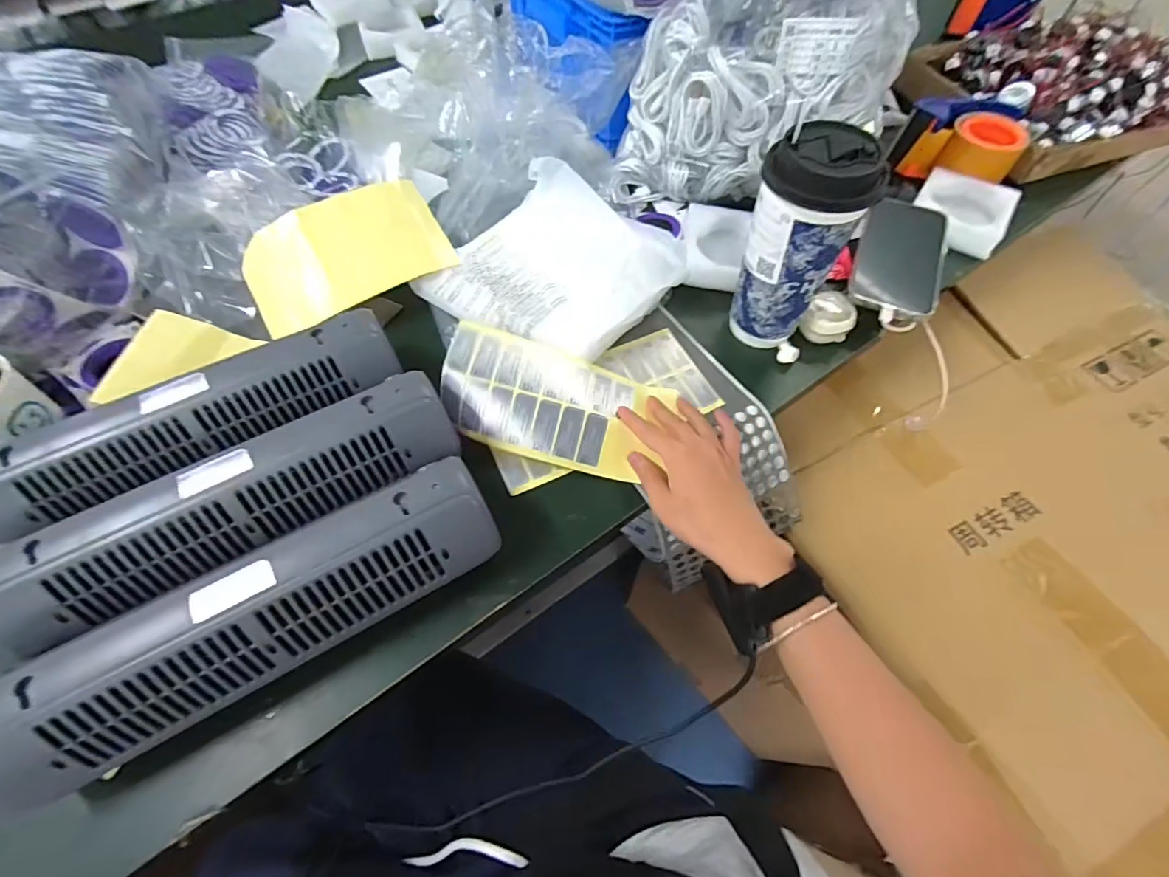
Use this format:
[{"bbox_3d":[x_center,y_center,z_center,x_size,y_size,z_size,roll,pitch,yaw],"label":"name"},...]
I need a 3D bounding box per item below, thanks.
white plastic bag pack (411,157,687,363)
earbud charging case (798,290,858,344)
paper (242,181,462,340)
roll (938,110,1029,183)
[{"bbox_3d":[-0.024,-0.175,0.512,0.219,0.052,0.220,36,66,19],"label":"white plastic bag pack"},{"bbox_3d":[0.240,-0.117,0.496,0.044,0.024,0.047,25,63,14],"label":"earbud charging case"},{"bbox_3d":[-0.244,-0.187,0.517,0.196,0.097,0.018,-25,25,-3],"label":"paper"},{"bbox_3d":[0.485,-0.356,0.620,0.083,0.043,0.076,15,61,8],"label":"roll"}]

